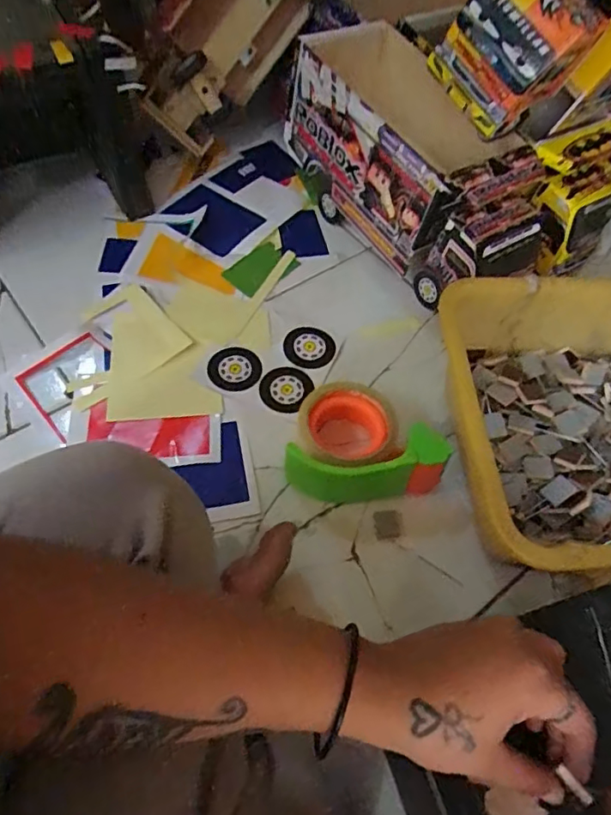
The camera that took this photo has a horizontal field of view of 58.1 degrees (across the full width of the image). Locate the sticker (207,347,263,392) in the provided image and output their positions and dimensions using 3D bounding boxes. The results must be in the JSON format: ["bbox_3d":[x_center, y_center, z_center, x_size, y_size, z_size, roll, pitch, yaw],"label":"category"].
[{"bbox_3d":[-0.077,-0.042,0.594,0.056,0.005,0.055,-13,63,-11],"label":"sticker"}]

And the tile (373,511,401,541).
[{"bbox_3d":[0.075,0.108,0.505,0.023,0.007,0.026,1,57,-4],"label":"tile"}]

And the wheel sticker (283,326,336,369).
[{"bbox_3d":[0.004,-0.068,0.615,0.056,0.005,0.051,-2,68,-6],"label":"wheel sticker"}]

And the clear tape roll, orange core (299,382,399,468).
[{"bbox_3d":[0.038,0.026,0.515,0.086,0.049,0.088,2,57,-3],"label":"clear tape roll, orange core"}]

